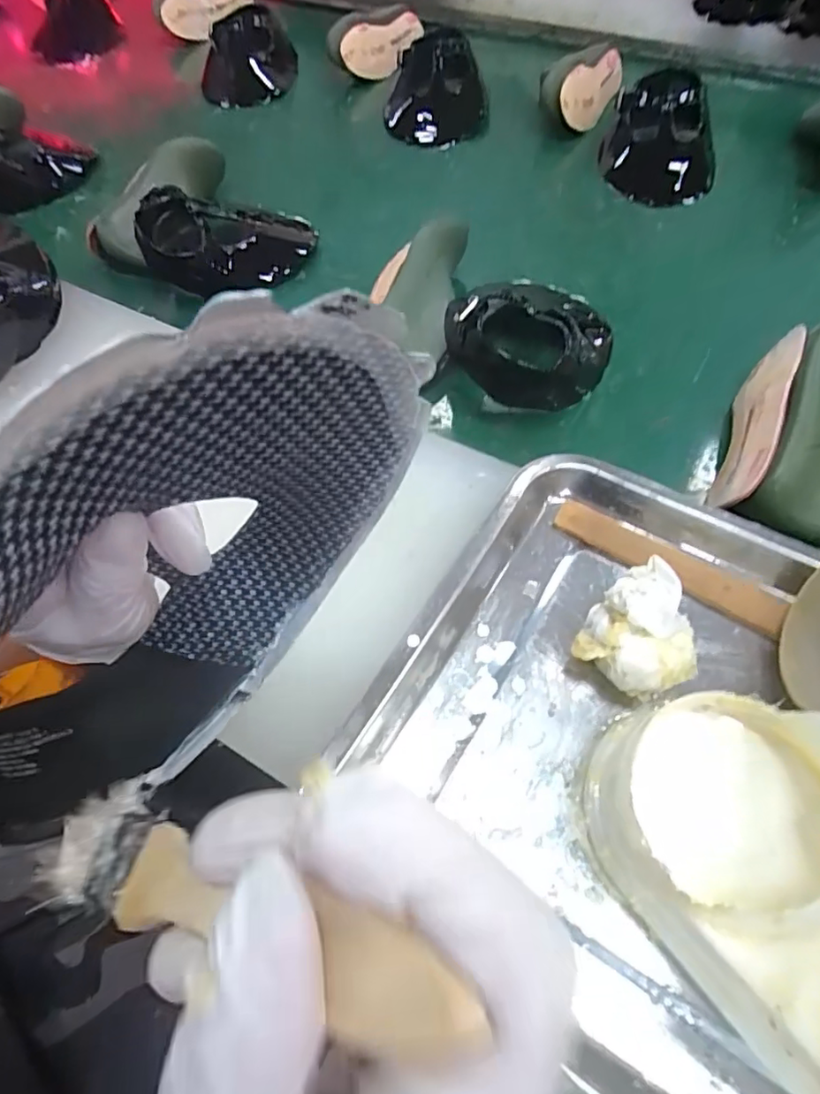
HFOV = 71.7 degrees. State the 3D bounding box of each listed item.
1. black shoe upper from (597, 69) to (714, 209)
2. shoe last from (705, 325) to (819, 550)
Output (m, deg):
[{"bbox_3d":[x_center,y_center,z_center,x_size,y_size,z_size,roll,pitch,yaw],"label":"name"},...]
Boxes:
[{"bbox_3d":[0.276,-0.448,0.622,0.124,0.070,0.135,19,60,14],"label":"black shoe upper"},{"bbox_3d":[0.284,-0.090,0.405,0.095,0.063,0.173,21,61,16],"label":"shoe last"}]

